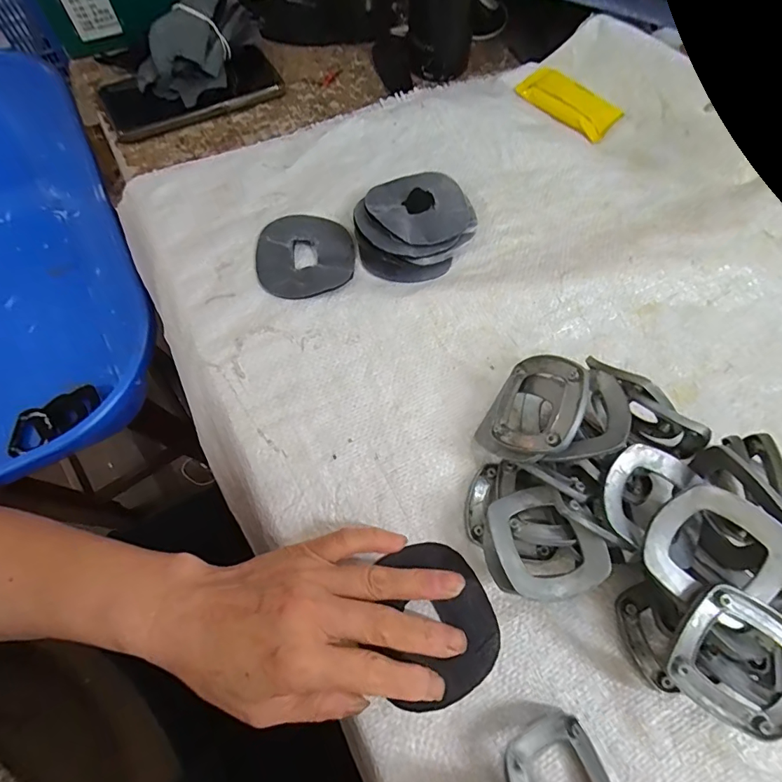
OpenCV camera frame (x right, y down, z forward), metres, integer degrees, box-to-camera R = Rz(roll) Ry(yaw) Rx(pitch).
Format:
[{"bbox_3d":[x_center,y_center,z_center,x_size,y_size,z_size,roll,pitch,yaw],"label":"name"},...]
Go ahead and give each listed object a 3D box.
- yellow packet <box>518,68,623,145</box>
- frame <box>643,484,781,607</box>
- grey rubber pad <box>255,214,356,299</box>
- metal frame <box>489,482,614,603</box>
[{"bbox_3d":[0.173,-0.285,0.440,0.052,0.013,0.100,-42,73,-18],"label":"yellow packet"},{"bbox_3d":[0.162,0.080,0.221,0.060,0.008,0.058,39,90,15],"label":"frame"},{"bbox_3d":[-0.069,-0.110,0.359,0.076,0.005,0.083,-6,66,-4],"label":"grey rubber pad"},{"bbox_3d":[0.085,0.083,0.250,0.053,0.010,0.061,-22,54,2],"label":"metal frame"}]

